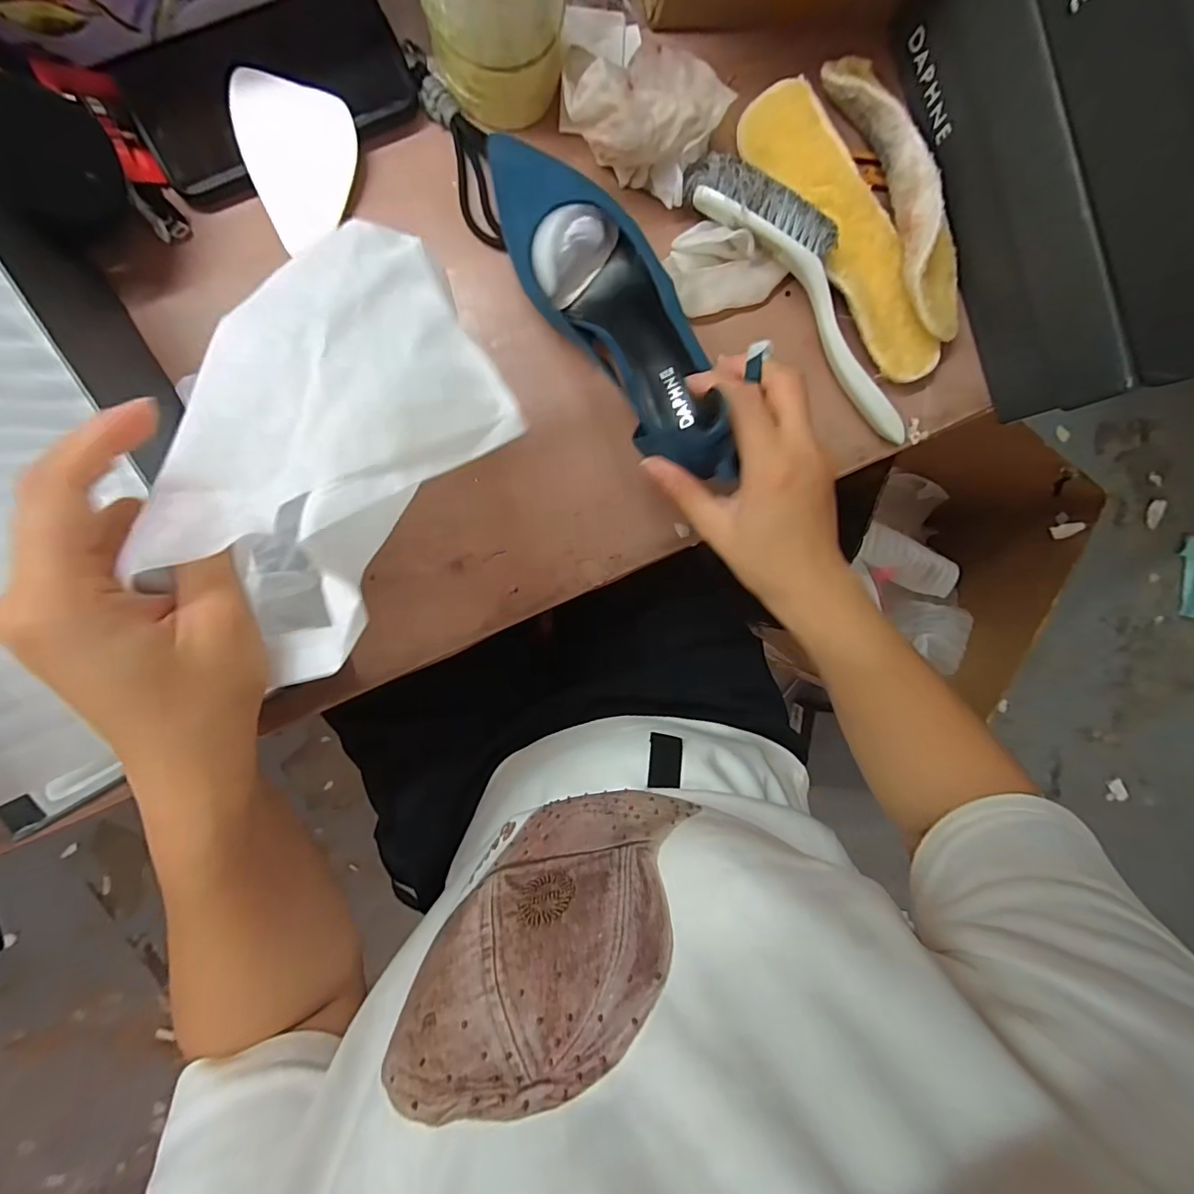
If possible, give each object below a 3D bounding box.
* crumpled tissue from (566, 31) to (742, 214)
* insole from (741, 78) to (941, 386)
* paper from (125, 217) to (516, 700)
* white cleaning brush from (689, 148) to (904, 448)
[{"bbox_3d":[0.028,-0.308,0.322,0.097,0.054,0.068,12,93,-7],"label":"crumpled tissue"},{"bbox_3d":[0.176,-0.255,0.367,0.058,0.024,0.218,-36,97,-3],"label":"insole"},{"bbox_3d":[-0.092,-0.055,0.183,0.088,0.035,0.140,34,90,-8],"label":"paper"},{"bbox_3d":[0.153,-0.208,0.353,0.046,0.030,0.230,-44,98,-2],"label":"white cleaning brush"}]

